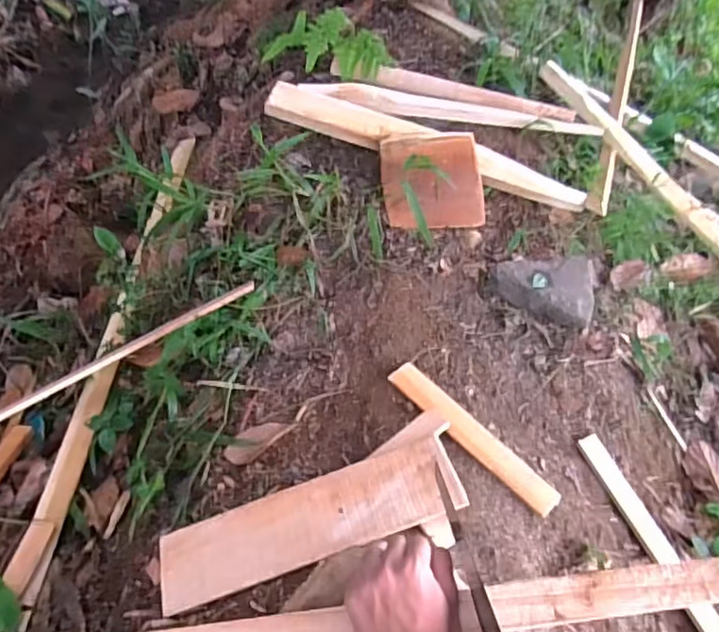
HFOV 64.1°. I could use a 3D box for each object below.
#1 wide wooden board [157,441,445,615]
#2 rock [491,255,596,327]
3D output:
[{"bbox_3d":[-0.073,0.267,0.747,0.376,0.012,0.110,-20,45,-3],"label":"wide wooden board"},{"bbox_3d":[0.309,-0.050,0.980,0.170,0.087,0.100,7,42,10],"label":"rock"}]

